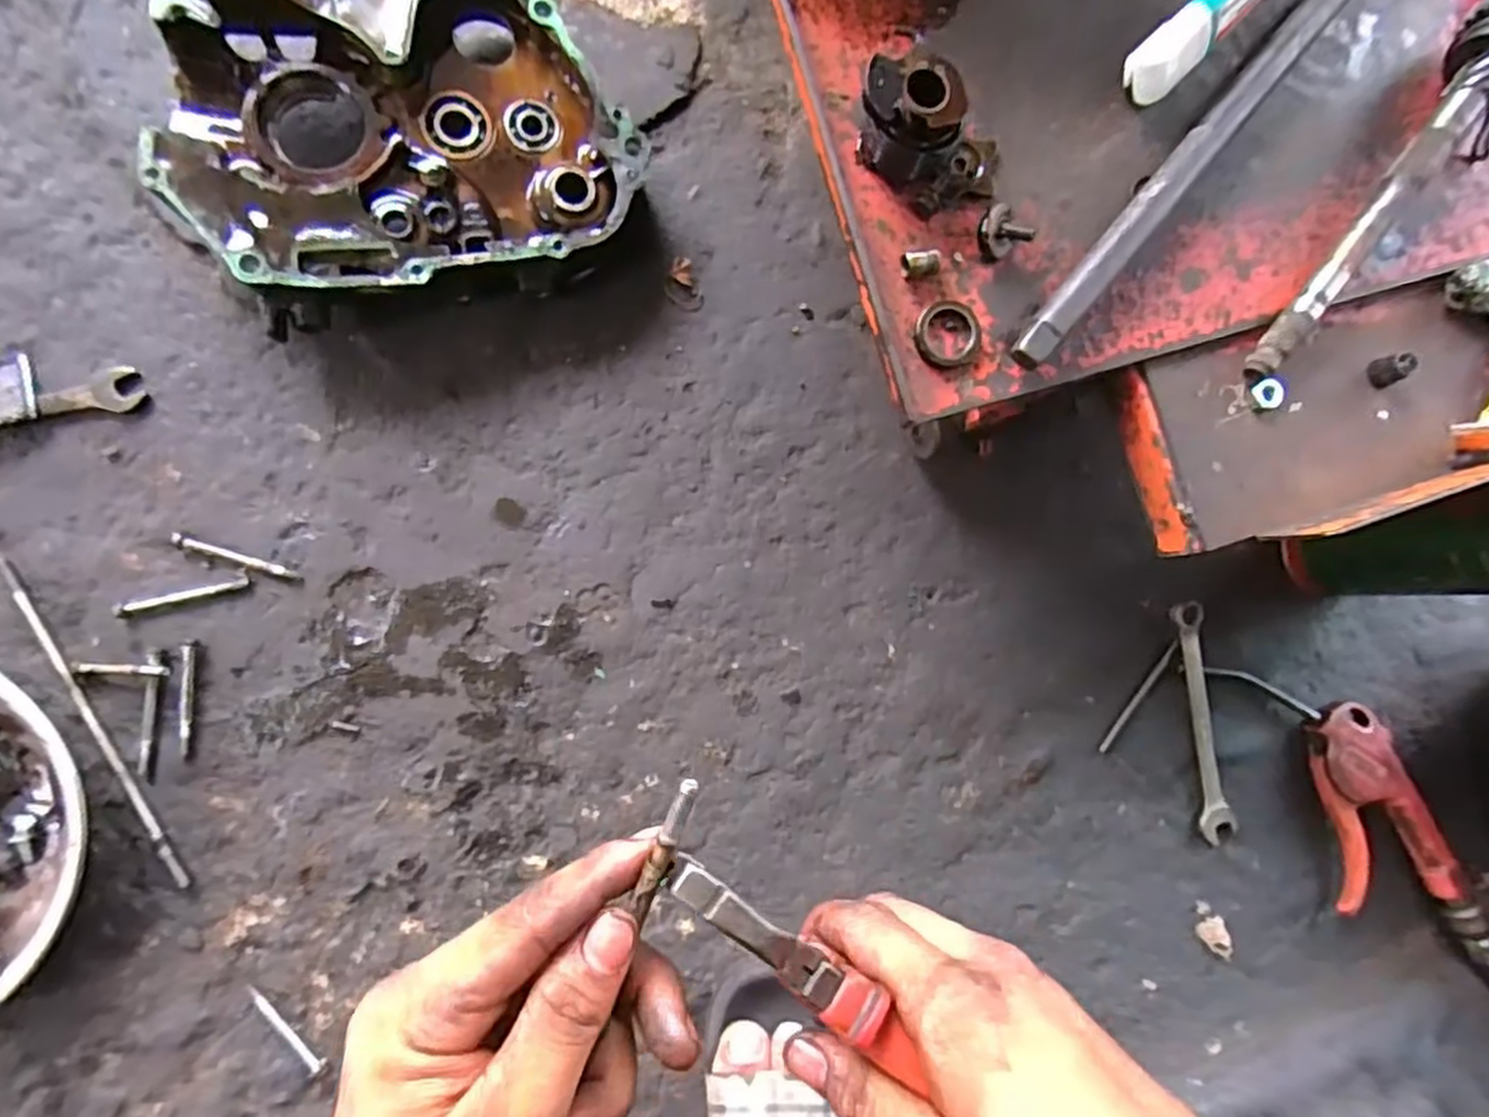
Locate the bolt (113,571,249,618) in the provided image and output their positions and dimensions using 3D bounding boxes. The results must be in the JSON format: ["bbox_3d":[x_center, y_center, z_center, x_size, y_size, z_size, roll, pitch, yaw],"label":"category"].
[{"bbox_3d":[-0.318,0.021,0.419,0.072,0.004,0.010,-15,89,-7],"label":"bolt"}]

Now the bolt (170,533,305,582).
[{"bbox_3d":[-0.289,0.000,0.421,0.073,0.004,0.007,17,85,-6],"label":"bolt"}]

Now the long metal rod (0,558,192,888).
[{"bbox_3d":[-0.359,0.092,0.407,0.010,0.006,0.203,-30,91,-7],"label":"long metal rod"}]

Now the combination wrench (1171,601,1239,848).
[{"bbox_3d":[0.301,0.107,0.482,0.022,0.013,0.158,-9,88,-7],"label":"combination wrench"}]

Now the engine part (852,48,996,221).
[{"bbox_3d":[0.074,-0.165,0.293,0.063,0.035,0.040,20,85,-6],"label":"engine part"}]

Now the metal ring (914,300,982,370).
[{"bbox_3d":[0.085,-0.093,0.307,0.027,0.005,0.027,0,87,-7],"label":"metal ring"}]

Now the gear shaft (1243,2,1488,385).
[{"bbox_3d":[0.288,-0.151,0.316,0.044,0.042,0.193,33,84,-4],"label":"gear shaft"}]

